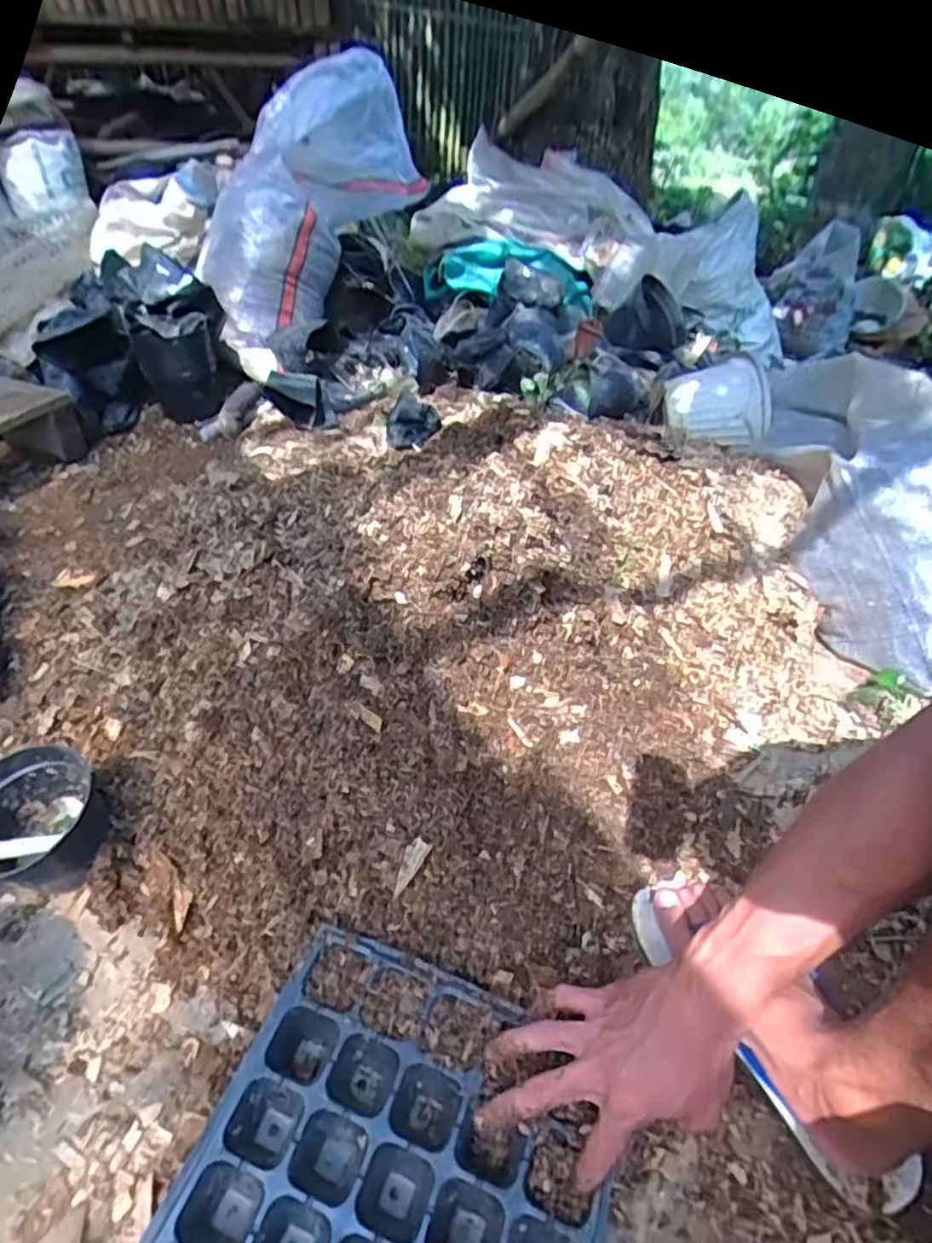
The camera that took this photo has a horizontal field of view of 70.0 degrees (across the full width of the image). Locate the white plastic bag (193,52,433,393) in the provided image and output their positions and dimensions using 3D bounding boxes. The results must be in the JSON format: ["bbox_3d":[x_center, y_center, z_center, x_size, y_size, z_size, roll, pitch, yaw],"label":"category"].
[{"bbox_3d":[-0.386,-0.917,1.562,0.422,0.250,0.739,15,73,17],"label":"white plastic bag"}]

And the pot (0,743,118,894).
[{"bbox_3d":[-0.418,0.200,0.648,0.122,0.083,0.117,1,44,-1],"label":"pot"}]

